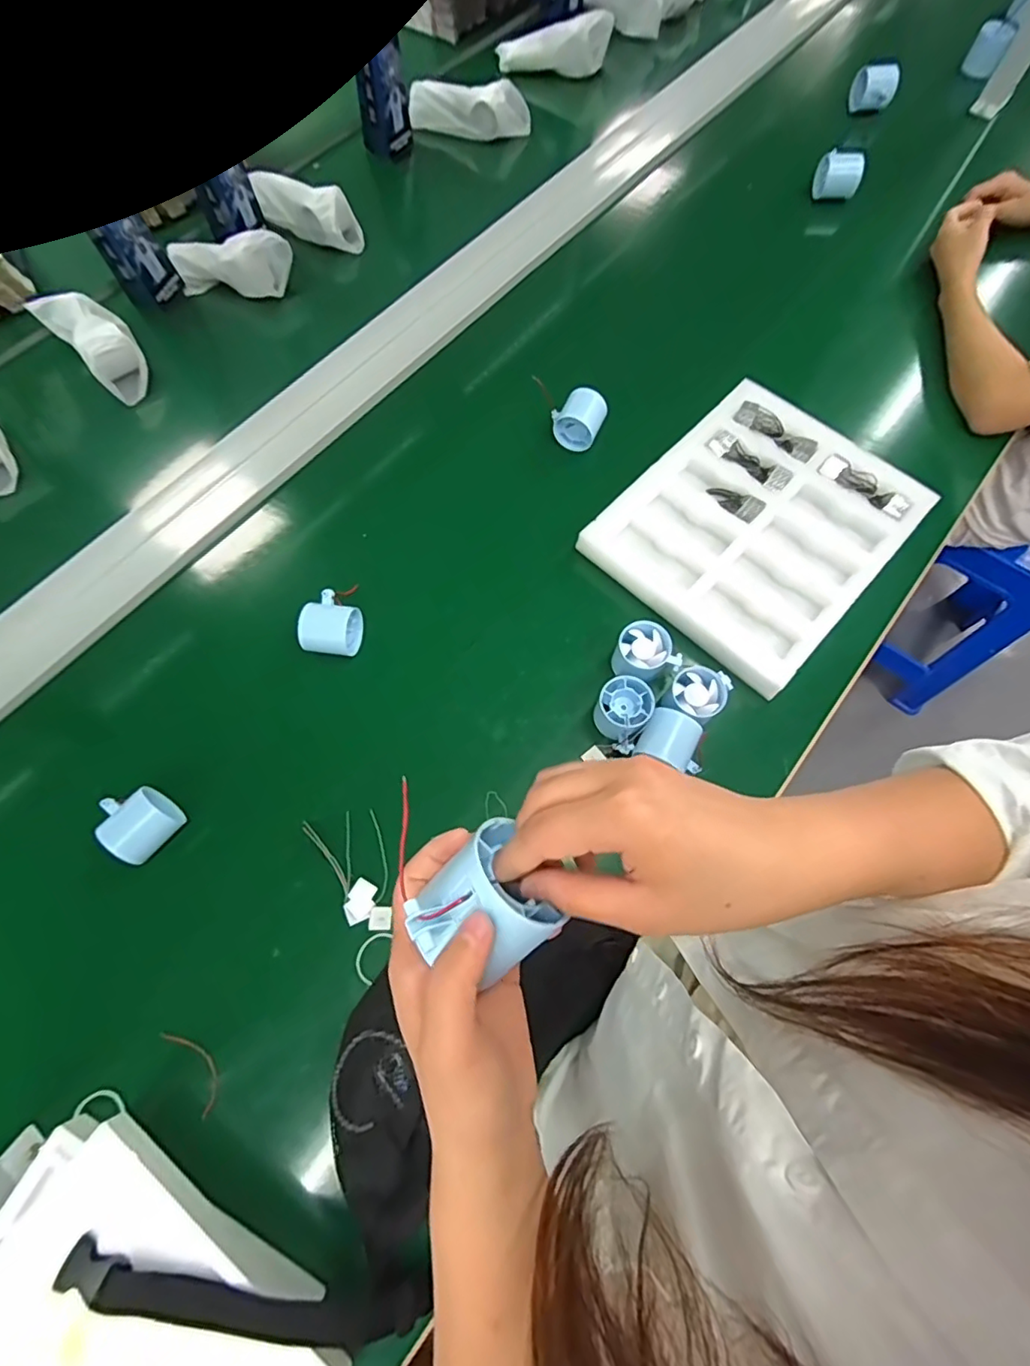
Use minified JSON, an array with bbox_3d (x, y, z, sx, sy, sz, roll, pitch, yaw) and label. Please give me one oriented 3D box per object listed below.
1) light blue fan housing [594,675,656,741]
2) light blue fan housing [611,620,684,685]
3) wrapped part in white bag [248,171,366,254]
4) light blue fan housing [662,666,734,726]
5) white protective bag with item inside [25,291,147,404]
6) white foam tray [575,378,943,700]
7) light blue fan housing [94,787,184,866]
[{"bbox_3d":[0.111,0.026,0.590,0.053,0.048,0.053,0,70,1],"label":"light blue fan housing"},{"bbox_3d":[0.137,-0.026,0.611,0.059,0.046,0.064,-33,73,-11],"label":"light blue fan housing"},{"bbox_3d":[-0.316,-0.726,0.877,0.164,0.061,0.057,26,72,10],"label":"wrapped part in white bag"},{"bbox_3d":[0.186,0.013,0.593,0.059,0.043,0.066,32,74,12],"label":"light blue fan housing"},{"bbox_3d":[-0.582,-0.481,0.792,0.184,0.065,0.078,43,76,14],"label":"white protective bag with item inside"},{"bbox_3d":[0.279,-0.186,0.675,0.275,0.039,0.315,41,76,14],"label":"white foam tray"},{"bbox_3d":[-0.364,0.132,0.552,0.054,0.042,0.070,-43,75,-13],"label":"light blue fan housing"}]

